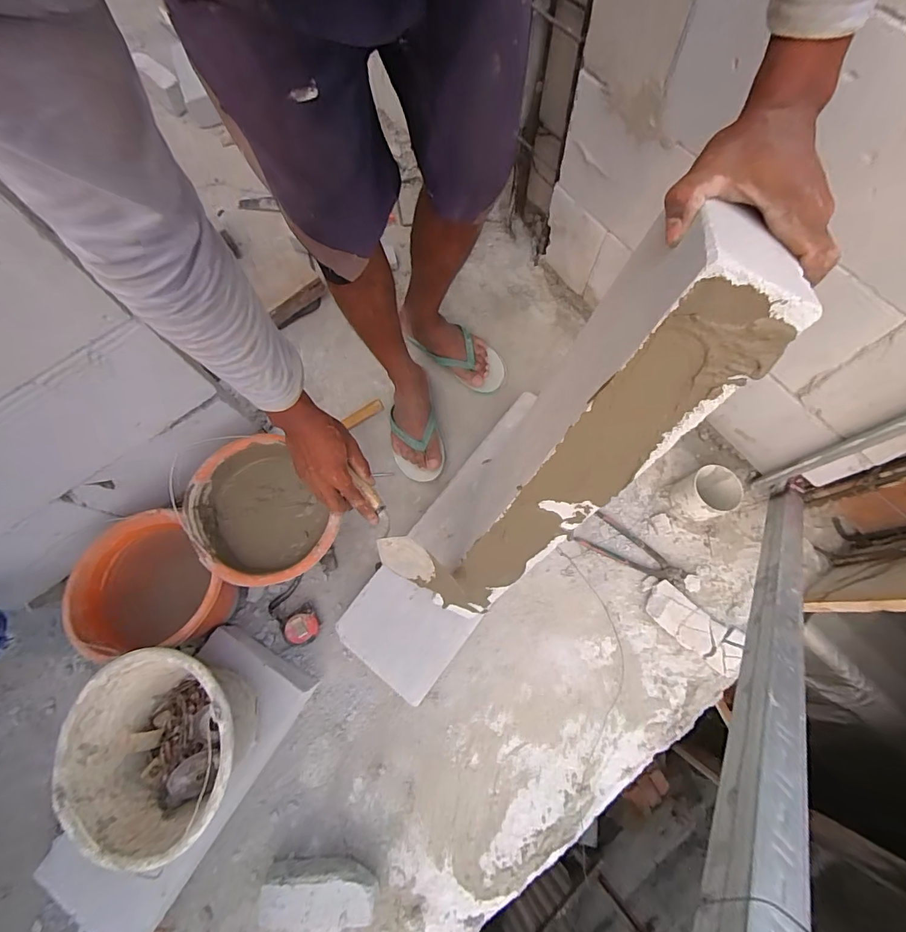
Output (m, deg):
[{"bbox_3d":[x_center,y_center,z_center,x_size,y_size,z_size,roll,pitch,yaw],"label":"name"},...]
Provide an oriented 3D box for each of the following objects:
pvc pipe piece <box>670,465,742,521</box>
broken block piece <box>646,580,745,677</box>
[{"bbox_3d":[0.492,0.056,0.876,0.100,0.102,0.090,-29,74,-8],"label":"pvc pipe piece"},{"bbox_3d":[0.450,0.300,0.832,0.186,0.029,0.083,34,76,11],"label":"broken block piece"}]

